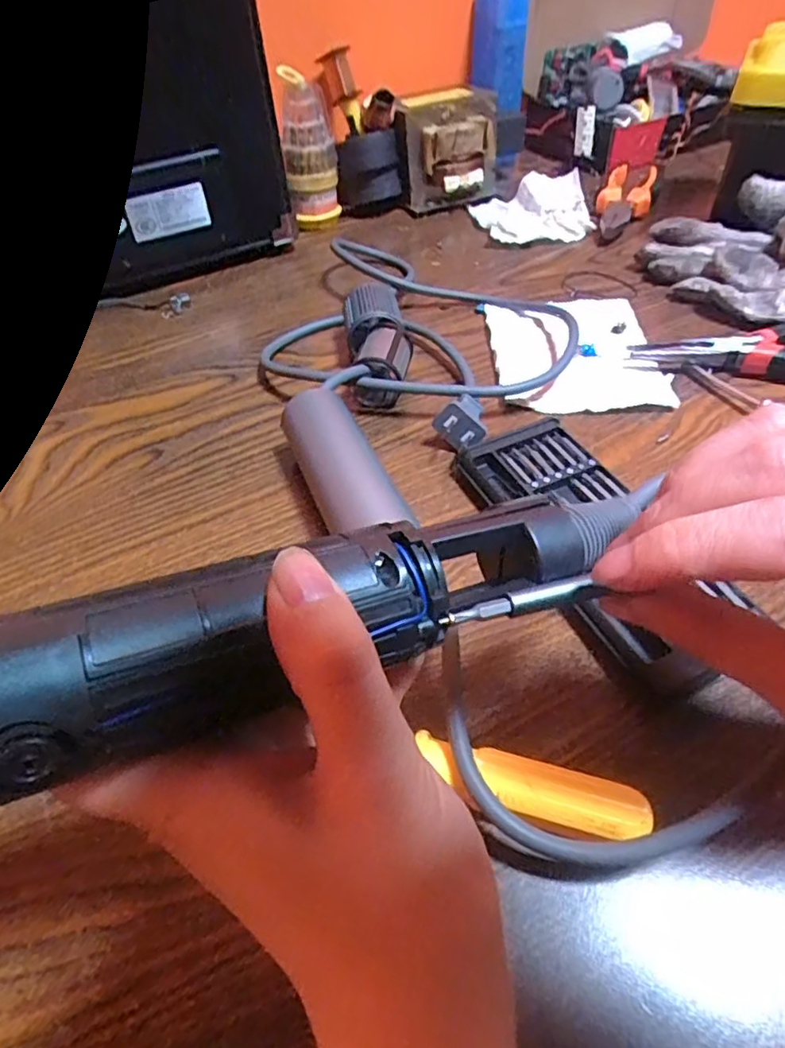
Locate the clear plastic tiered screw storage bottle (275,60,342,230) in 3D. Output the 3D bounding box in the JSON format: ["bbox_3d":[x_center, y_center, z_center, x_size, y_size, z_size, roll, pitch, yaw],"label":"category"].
[{"bbox_3d":[-0.069,-0.305,0.499,0.043,0.113,0.036,-3,47,0],"label":"clear plastic tiered screw storage bottle"}]

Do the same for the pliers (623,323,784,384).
[{"bbox_3d":[0.229,-0.106,0.366,0.157,0.016,0.046,3,48,5],"label":"pliers"}]

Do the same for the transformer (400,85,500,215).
[{"bbox_3d":[0.052,-0.332,0.527,0.085,0.079,0.055,1,48,3],"label":"transformer"}]

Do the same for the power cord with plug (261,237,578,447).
[{"bbox_3d":[0.006,-0.133,0.402,0.223,0.029,0.175,31,56,27],"label":"power cord with plug"}]

